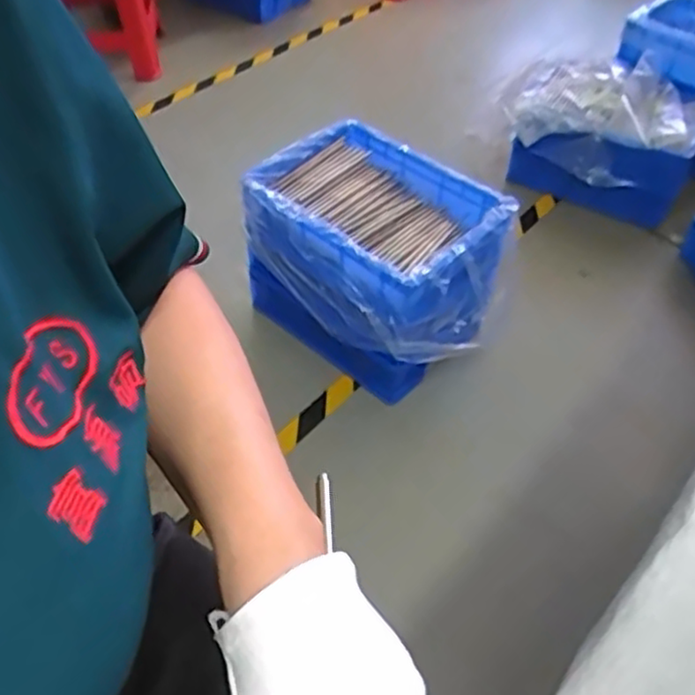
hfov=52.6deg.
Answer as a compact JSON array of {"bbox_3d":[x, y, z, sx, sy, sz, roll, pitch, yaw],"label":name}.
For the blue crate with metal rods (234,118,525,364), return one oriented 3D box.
[{"bbox_3d":[0.058,-0.191,1.267,0.441,0.168,0.323,33,54,26],"label":"blue crate with metal rods"}]

